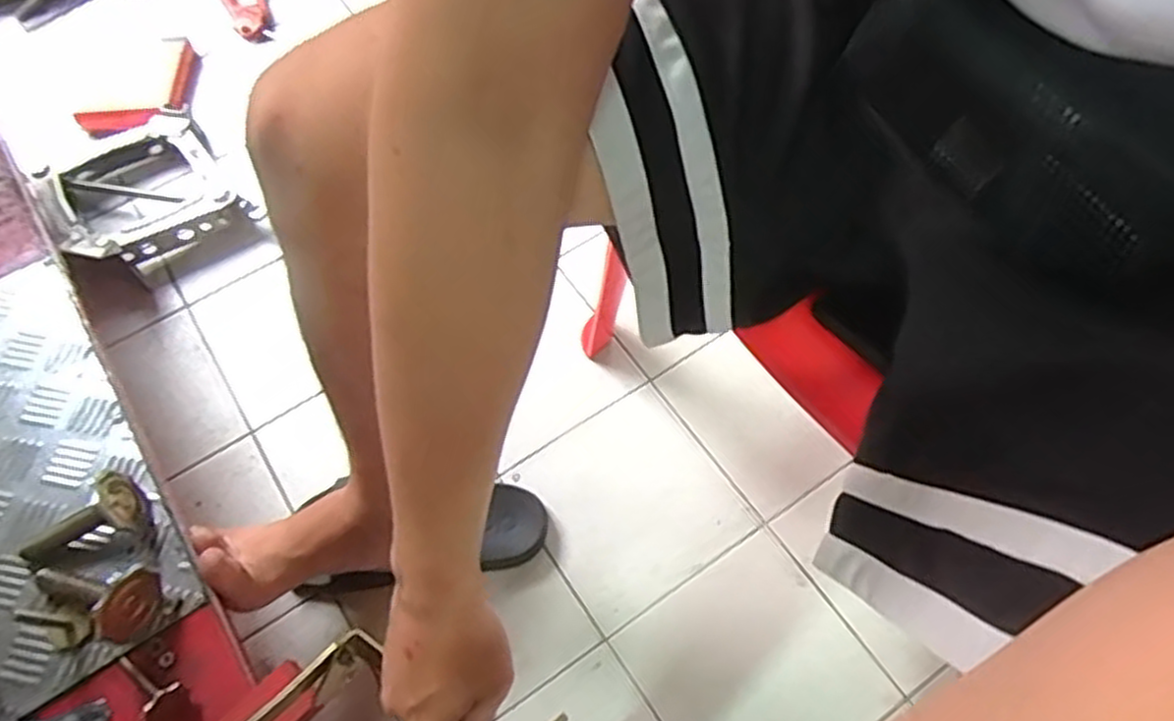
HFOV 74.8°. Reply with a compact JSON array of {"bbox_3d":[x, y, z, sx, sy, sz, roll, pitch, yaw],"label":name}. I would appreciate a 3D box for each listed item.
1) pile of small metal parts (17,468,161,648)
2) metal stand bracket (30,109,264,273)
[{"bbox_3d":[-0.375,0.155,0.573,0.099,0.045,0.122,-26,65,-11],"label":"pile of small metal parts"},{"bbox_3d":[-0.563,-0.204,0.962,0.217,0.060,0.214,-35,67,-15],"label":"metal stand bracket"}]

